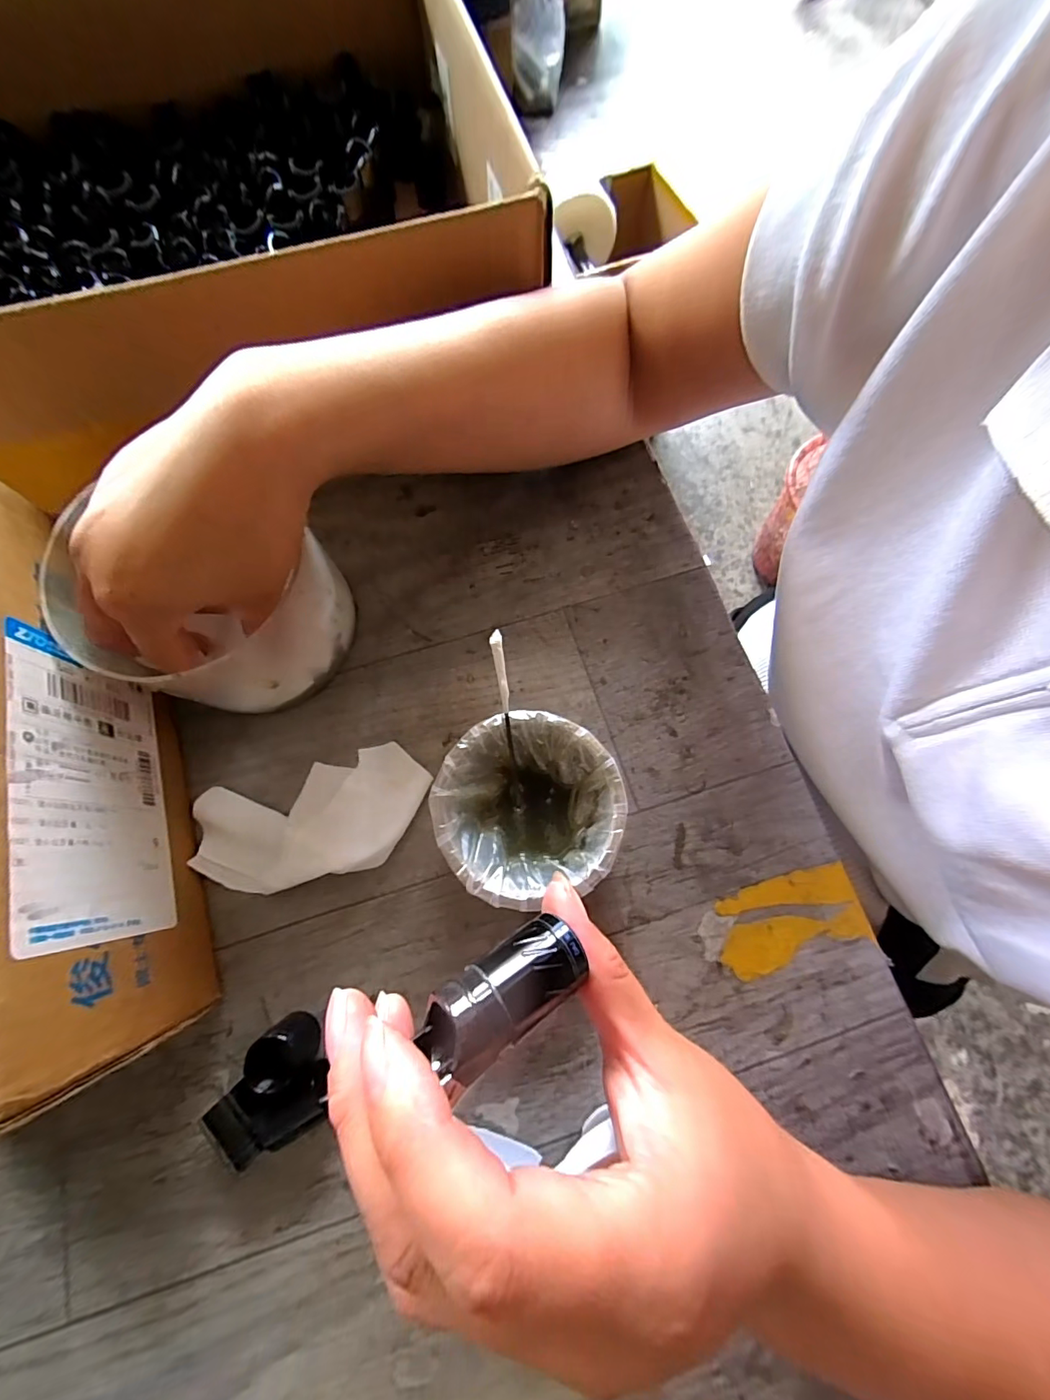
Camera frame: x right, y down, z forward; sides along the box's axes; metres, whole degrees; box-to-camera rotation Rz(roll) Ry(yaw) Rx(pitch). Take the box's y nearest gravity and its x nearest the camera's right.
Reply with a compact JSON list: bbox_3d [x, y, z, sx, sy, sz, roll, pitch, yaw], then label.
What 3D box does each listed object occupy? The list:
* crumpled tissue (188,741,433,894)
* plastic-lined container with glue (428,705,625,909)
[{"bbox_3d":[-0.111,0.063,0.248,0.119,0.019,0.059,-16,75,-4],"label":"crumpled tissue"},{"bbox_3d":[0.001,0.052,0.235,0.083,0.050,0.081,0,75,0],"label":"plastic-lined container with glue"}]

